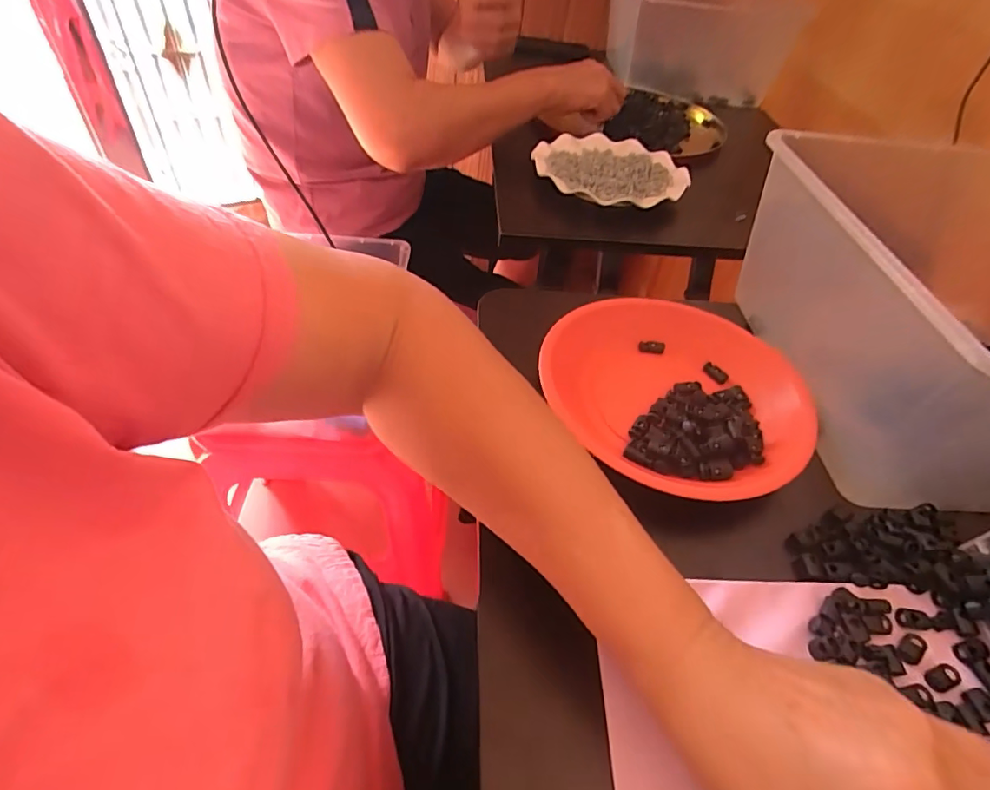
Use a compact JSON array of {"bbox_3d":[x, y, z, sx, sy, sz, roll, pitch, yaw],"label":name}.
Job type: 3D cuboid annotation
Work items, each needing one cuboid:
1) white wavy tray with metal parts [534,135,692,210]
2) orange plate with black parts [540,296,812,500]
[{"bbox_3d":[0.140,-0.279,0.634,0.179,0.018,0.157,9,45,2],"label":"white wavy tray with metal parts"},{"bbox_3d":[0.138,0.002,0.395,0.175,0.045,0.186,3,46,-4],"label":"orange plate with black parts"}]

